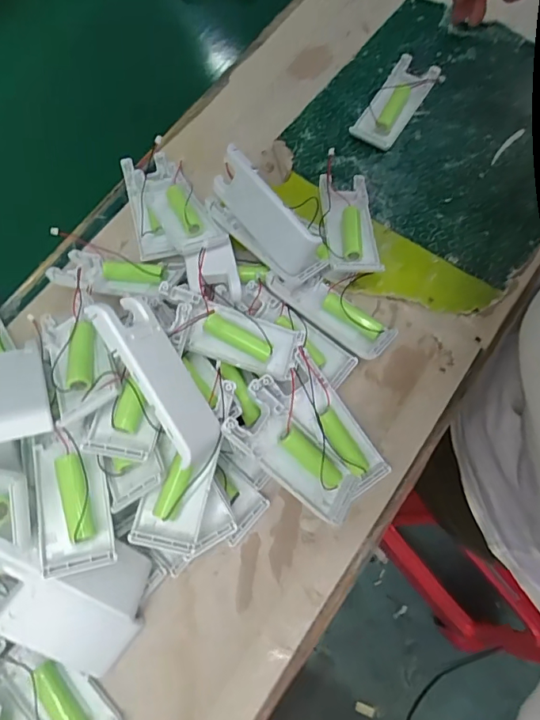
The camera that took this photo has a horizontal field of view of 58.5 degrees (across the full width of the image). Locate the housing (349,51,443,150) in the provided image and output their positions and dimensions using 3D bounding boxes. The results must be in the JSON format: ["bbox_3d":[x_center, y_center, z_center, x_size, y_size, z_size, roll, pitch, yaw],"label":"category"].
[{"bbox_3d":[0.113,-0.235,0.435,0.039,0.019,0.101,33,76,12],"label":"housing"}]

